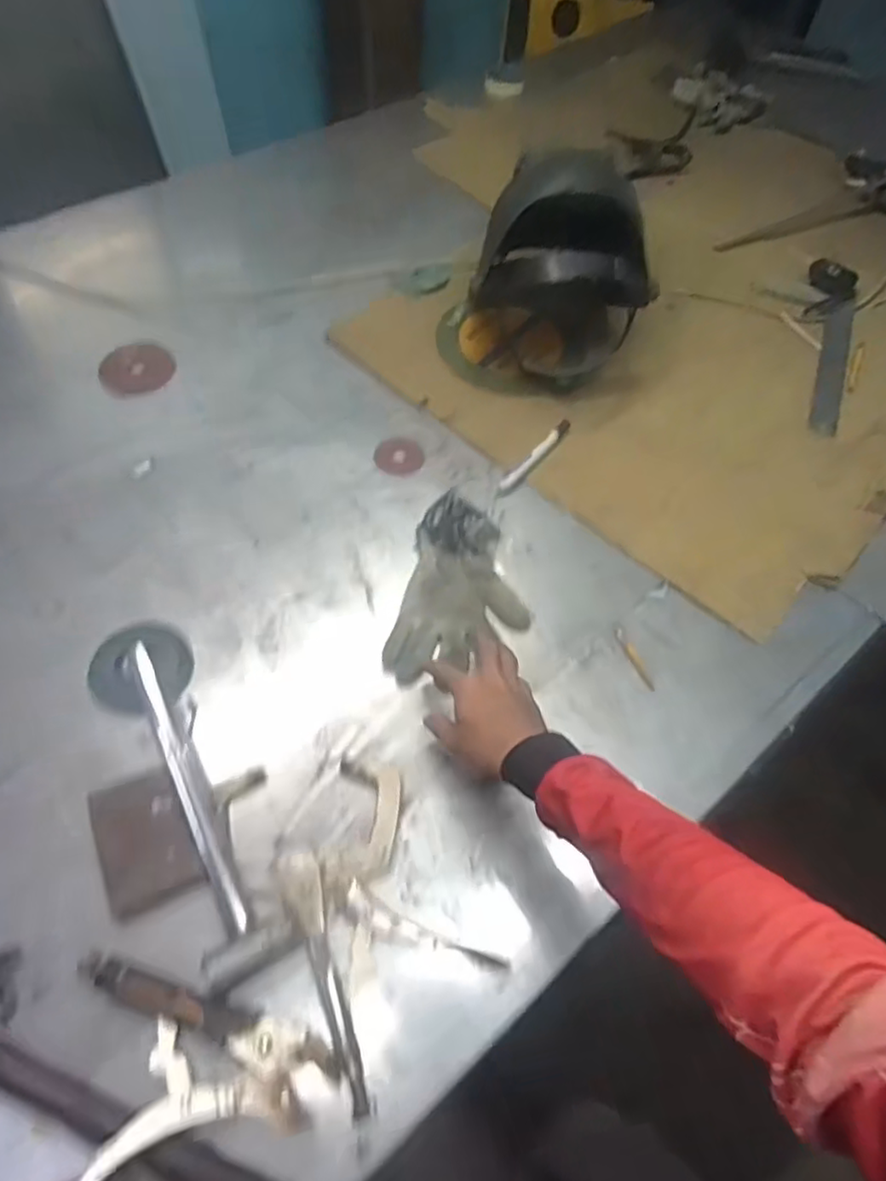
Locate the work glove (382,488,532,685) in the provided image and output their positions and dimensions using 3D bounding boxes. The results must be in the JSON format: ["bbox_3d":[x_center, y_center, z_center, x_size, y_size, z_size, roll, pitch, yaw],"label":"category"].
[{"bbox_3d":[0.025,0.002,0.710,0.133,0.050,0.208,12,60,3],"label":"work glove"}]

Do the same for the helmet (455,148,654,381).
[{"bbox_3d":[0.162,-0.425,0.859,0.216,0.215,0.211,21,61,8],"label":"helmet"}]

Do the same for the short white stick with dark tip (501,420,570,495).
[{"bbox_3d":[0.119,-0.172,0.830,0.017,0.017,0.143,37,65,16],"label":"short white stick with dark tip"}]

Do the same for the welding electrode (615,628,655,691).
[{"bbox_3d":[0.206,0.073,0.705,0.013,0.006,0.074,-20,64,-15],"label":"welding electrode"}]

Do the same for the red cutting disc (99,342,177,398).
[{"bbox_3d":[-0.409,-0.300,0.881,0.093,0.006,0.100,-14,62,-15],"label":"red cutting disc"}]

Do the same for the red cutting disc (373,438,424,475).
[{"bbox_3d":[-0.054,-0.169,0.828,0.060,0.004,0.053,8,69,-1],"label":"red cutting disc"}]

